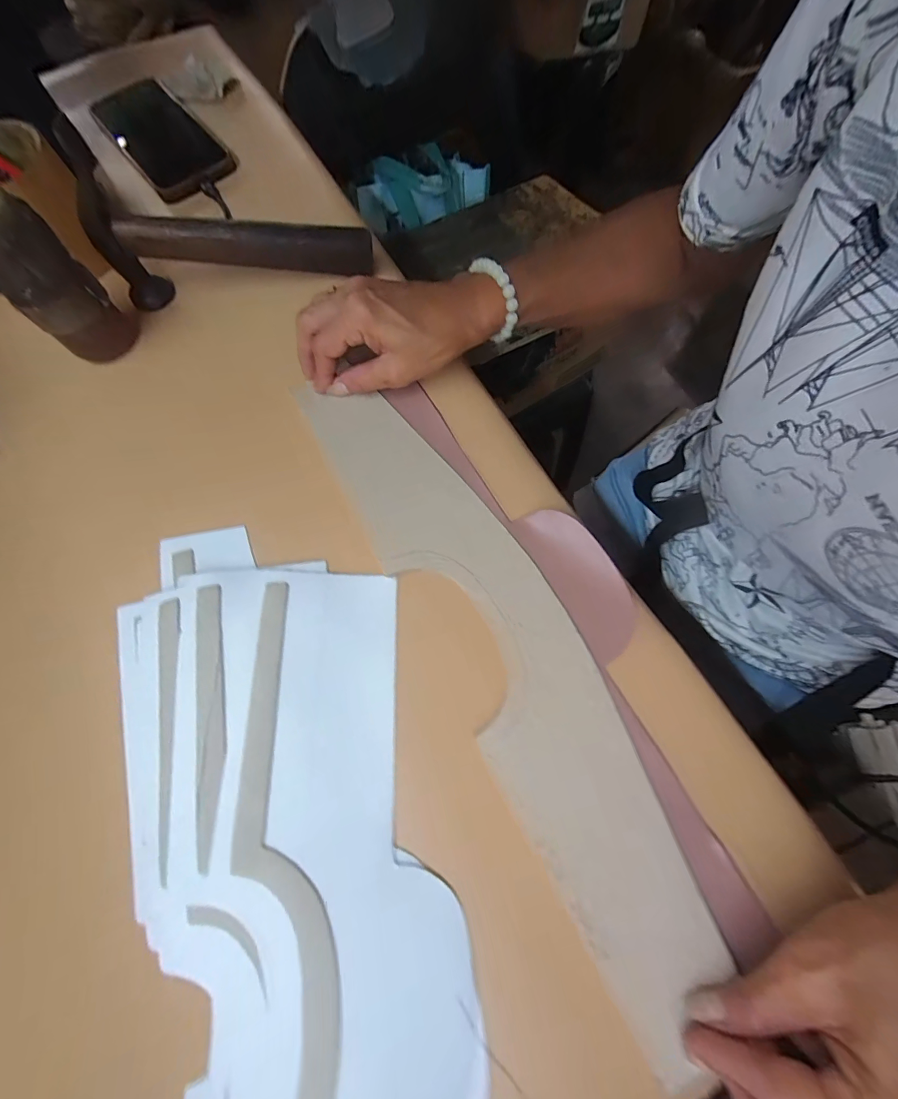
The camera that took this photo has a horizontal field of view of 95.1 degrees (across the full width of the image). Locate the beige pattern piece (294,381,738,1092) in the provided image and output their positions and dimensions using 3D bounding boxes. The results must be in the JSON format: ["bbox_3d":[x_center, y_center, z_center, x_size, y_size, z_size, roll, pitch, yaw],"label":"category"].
[{"bbox_3d":[0.028,0.047,0.250,0.082,0.006,0.392,-28,74,-9],"label":"beige pattern piece"}]

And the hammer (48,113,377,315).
[{"bbox_3d":[-0.157,-0.237,0.298,0.190,0.095,0.023,-10,71,-2],"label":"hammer"}]

